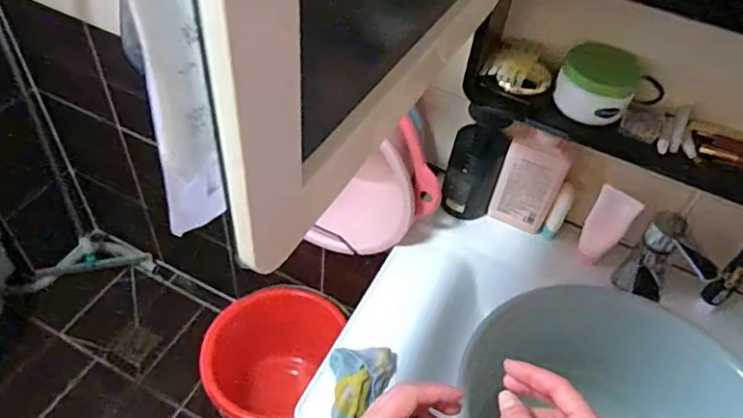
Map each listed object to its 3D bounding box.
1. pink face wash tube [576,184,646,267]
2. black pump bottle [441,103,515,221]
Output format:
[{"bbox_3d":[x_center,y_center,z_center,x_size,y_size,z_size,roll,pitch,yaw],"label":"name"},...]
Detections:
[{"bbox_3d":[0.356,0.032,0.863,0.059,0.143,0.030,33,54,22],"label":"pink face wash tube"},{"bbox_3d":[0.164,-0.060,0.901,0.083,0.194,0.056,17,49,9],"label":"black pump bottle"}]

